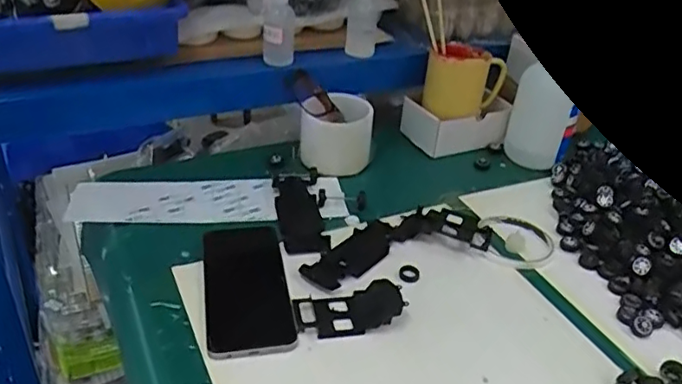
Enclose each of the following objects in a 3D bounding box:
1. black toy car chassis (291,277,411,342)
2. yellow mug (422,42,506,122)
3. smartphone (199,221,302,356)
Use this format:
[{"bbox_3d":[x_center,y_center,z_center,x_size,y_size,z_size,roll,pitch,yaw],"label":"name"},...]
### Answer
[{"bbox_3d":[0.006,0.100,0.520,0.093,0.022,0.048,-4,35,-14],"label":"black toy car chassis"},{"bbox_3d":[0.157,-0.146,0.784,0.074,0.077,0.108,28,40,30],"label":"yellow mug"},{"bbox_3d":[-0.089,0.084,0.546,0.074,0.008,0.173,-4,35,-13],"label":"smartphone"}]

